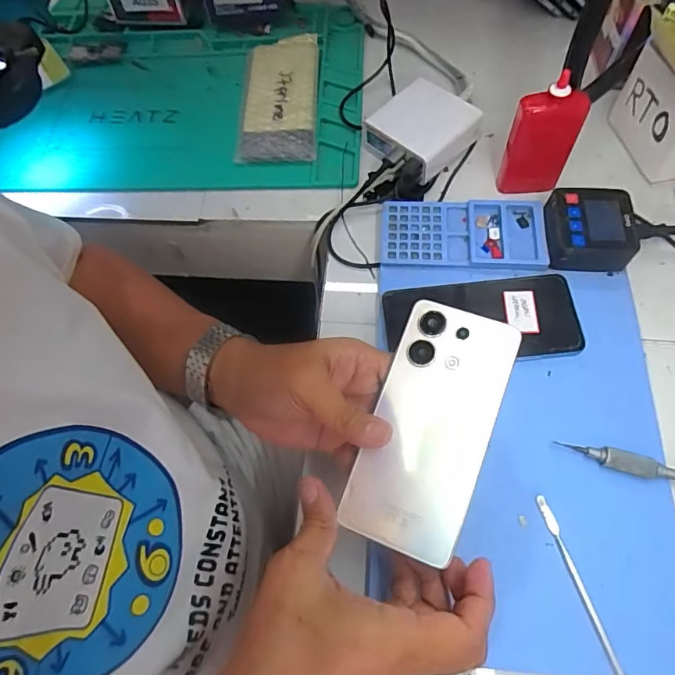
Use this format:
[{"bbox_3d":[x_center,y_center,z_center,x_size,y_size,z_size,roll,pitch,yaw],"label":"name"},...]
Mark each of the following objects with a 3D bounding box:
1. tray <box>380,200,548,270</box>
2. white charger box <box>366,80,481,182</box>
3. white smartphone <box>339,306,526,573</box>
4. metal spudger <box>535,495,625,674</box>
[{"bbox_3d":[0.118,-0.096,0.476,0.149,0.019,0.070,4,65,5],"label":"tray"},{"bbox_3d":[0.085,-0.216,0.522,0.093,0.035,0.091,-41,69,-15],"label":"white charger box"},{"bbox_3d":[0.062,0.057,0.329,0.075,0.011,0.159,19,76,12],"label":"white smartphone"},{"bbox_3d":[0.173,0.188,0.336,0.008,0.004,0.161,-17,65,-5],"label":"metal spudger"}]

